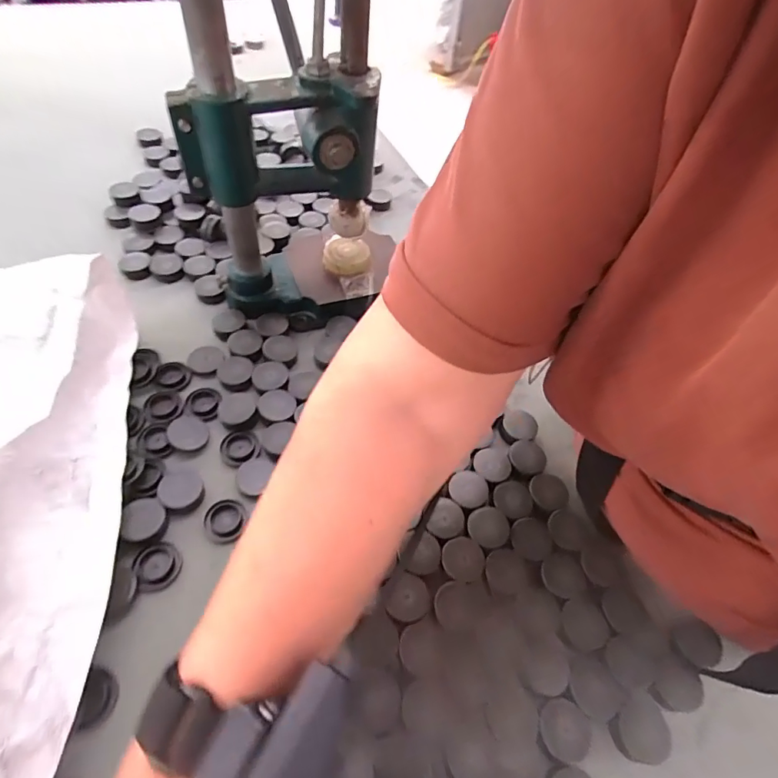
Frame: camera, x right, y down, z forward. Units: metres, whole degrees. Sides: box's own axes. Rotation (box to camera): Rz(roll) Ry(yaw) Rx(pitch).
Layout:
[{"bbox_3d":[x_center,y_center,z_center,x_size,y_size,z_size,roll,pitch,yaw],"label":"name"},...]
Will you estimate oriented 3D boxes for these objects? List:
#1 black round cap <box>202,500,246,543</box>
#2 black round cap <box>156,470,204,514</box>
[{"bbox_3d":[-0.126,0.101,0.364,0.030,0.005,0.033,3,53,-4],"label":"black round cap"},{"bbox_3d":[-0.164,0.078,0.373,0.031,0.009,0.036,-29,62,-25],"label":"black round cap"}]

